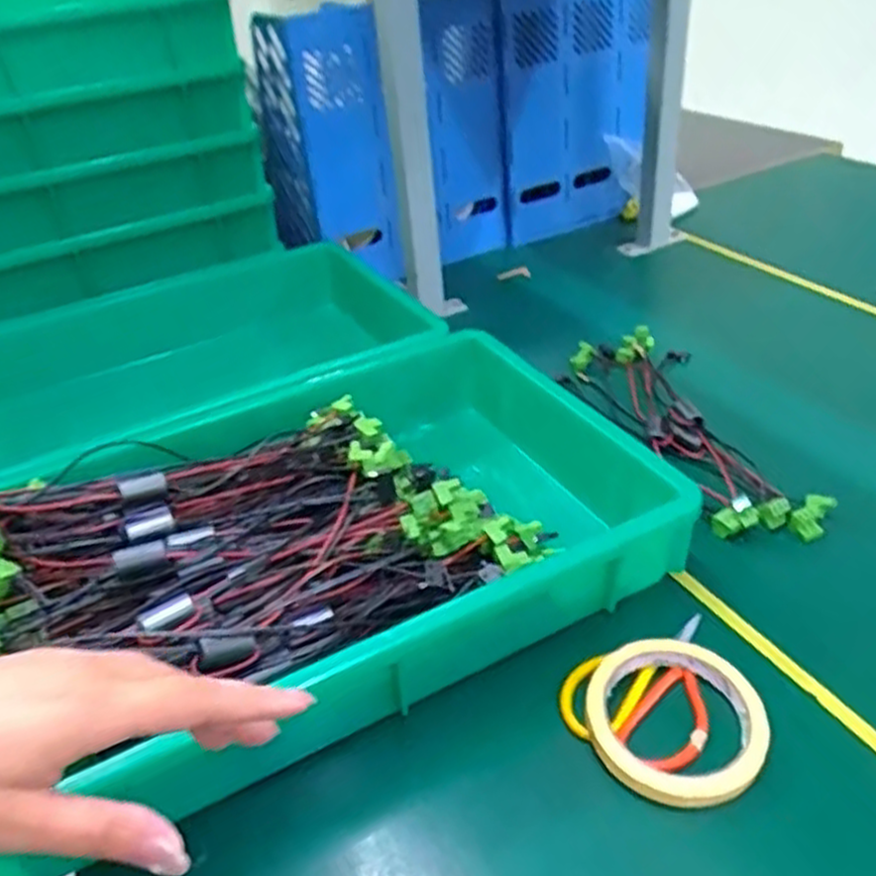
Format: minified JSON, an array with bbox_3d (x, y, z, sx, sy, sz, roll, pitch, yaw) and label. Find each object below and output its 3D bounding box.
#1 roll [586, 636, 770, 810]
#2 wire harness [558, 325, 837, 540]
[{"bbox_3d":[0.130,0.153,0.438,0.093,0.015,0.096,-5,35,3],"label":"roll"},{"bbox_3d":[0.204,-0.011,0.675,0.103,0.042,0.304,-11,30,-9],"label":"wire harness"}]

